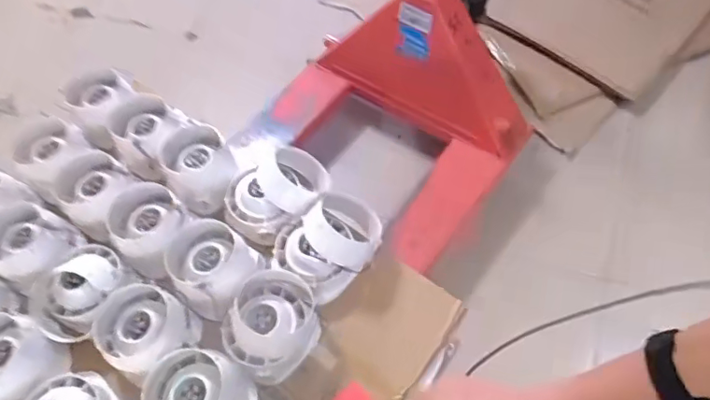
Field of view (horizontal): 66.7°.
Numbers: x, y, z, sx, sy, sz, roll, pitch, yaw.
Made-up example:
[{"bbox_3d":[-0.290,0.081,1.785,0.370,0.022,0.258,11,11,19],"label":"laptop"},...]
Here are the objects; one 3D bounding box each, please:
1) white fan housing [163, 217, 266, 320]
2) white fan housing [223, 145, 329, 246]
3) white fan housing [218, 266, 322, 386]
[{"bbox_3d":[-0.229,0.103,0.880,0.124,0.091,0.131,-3,58,5],"label":"white fan housing"},{"bbox_3d":[-0.129,-0.020,0.947,0.141,0.111,0.181,37,69,25],"label":"white fan housing"},{"bbox_3d":[-0.126,0.189,0.830,0.132,0.083,0.148,21,63,19],"label":"white fan housing"}]

